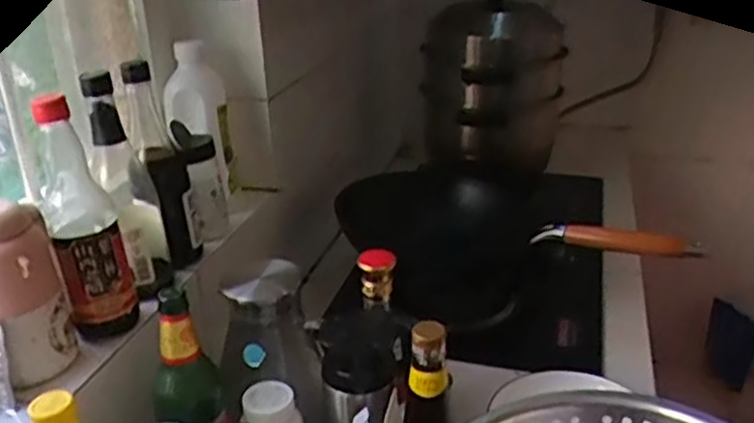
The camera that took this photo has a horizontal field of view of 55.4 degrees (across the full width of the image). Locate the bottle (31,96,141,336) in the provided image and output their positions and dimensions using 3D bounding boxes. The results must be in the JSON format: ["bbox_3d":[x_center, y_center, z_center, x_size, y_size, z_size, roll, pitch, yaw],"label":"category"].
[{"bbox_3d":[-0.289,0.010,0.712,0.068,0.236,0.060,-12,27,-21],"label":"bottle"}]

